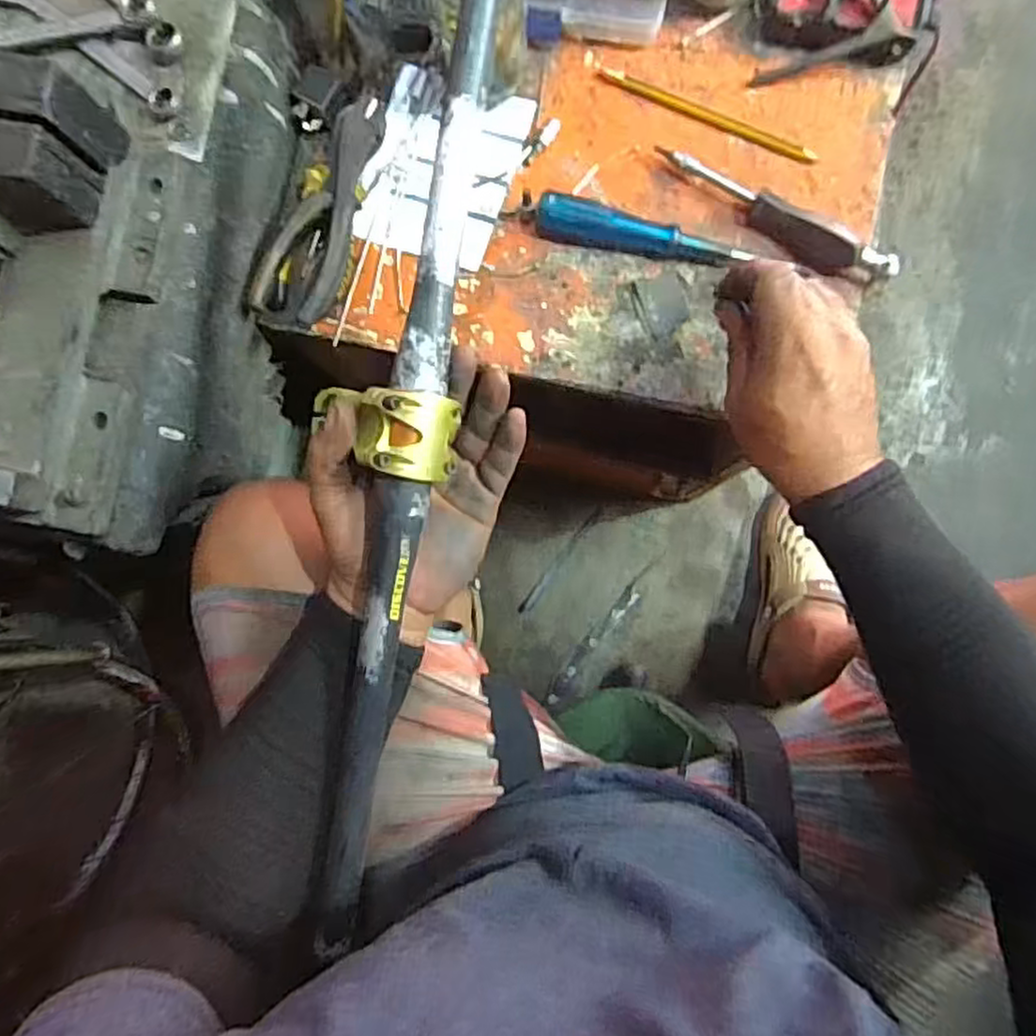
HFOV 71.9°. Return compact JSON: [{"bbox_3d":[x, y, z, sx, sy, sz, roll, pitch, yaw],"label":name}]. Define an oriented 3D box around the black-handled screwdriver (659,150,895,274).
[{"bbox_3d":[0.183,-0.215,0.513,0.179,0.033,0.025,33,88,4],"label":"black-handled screwdriver"}]

